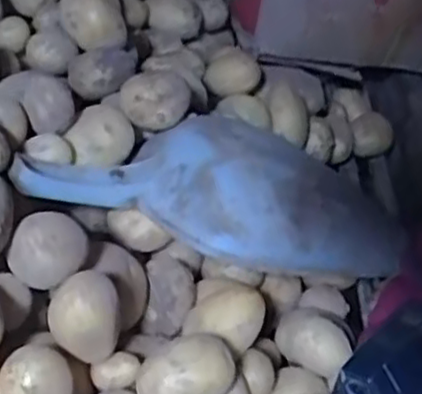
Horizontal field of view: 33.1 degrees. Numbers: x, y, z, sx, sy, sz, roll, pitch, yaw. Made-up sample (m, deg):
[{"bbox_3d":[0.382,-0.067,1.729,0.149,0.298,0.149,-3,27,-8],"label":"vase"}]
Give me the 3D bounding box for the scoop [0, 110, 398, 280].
[{"bbox_3d":[0.013,-0.008,0.481,0.269,0.055,0.099,11,32,-16],"label":"scoop"}]

